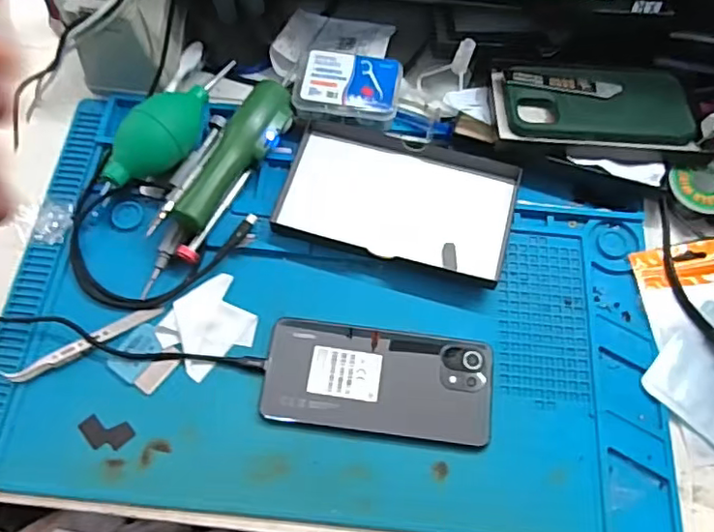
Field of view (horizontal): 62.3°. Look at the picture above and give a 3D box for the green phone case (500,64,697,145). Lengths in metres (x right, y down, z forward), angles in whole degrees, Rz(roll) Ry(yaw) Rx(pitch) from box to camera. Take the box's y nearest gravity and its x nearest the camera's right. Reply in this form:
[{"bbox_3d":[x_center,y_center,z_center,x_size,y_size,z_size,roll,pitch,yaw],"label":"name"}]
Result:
[{"bbox_3d":[0.196,-0.133,0.483,0.146,0.014,0.073,1,66,-1],"label":"green phone case"}]

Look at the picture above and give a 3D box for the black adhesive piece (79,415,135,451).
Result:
[{"bbox_3d":[-0.170,0.113,0.399,0.036,0.004,0.020,11,66,3],"label":"black adhesive piece"}]

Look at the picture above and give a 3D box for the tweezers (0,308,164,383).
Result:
[{"bbox_3d":[-0.190,0.054,0.415,0.108,0.009,0.011,-28,70,-13],"label":"tweezers"}]

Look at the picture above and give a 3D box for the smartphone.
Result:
[{"bbox_3d":[0.016,0.079,0.415,0.155,0.010,0.073,7,66,1],"label":"smartphone"}]

